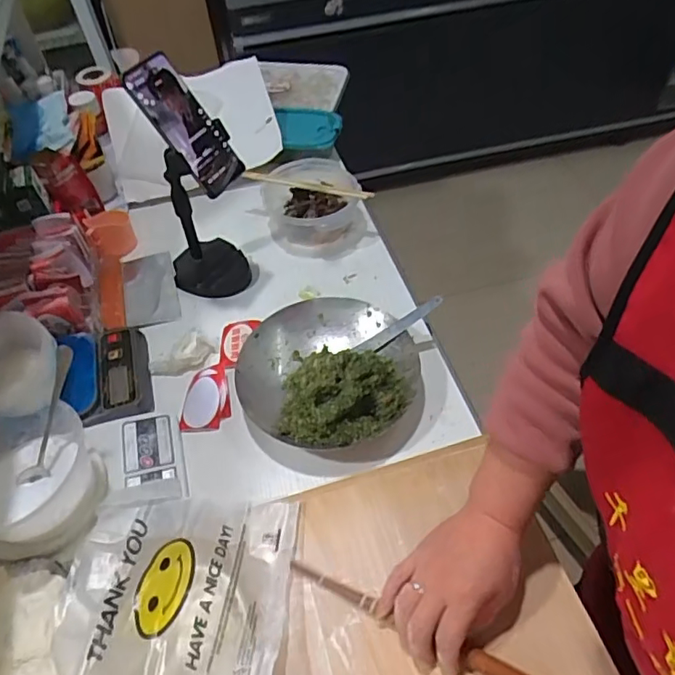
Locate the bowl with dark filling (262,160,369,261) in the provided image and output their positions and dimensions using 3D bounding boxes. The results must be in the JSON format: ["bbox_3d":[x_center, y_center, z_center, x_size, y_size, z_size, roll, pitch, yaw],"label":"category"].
[{"bbox_3d":[-0.035,-0.213,0.902,0.158,0.081,0.190,-19,52,-11],"label":"bowl with dark filling"}]

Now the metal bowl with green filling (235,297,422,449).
[{"bbox_3d":[-0.011,0.038,0.687,0.216,0.062,0.209,-2,51,3],"label":"metal bowl with green filling"}]

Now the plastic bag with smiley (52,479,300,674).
[{"bbox_3d":[-0.152,0.236,0.530,0.208,0.047,0.202,1,51,5],"label":"plastic bag with smiley"}]

